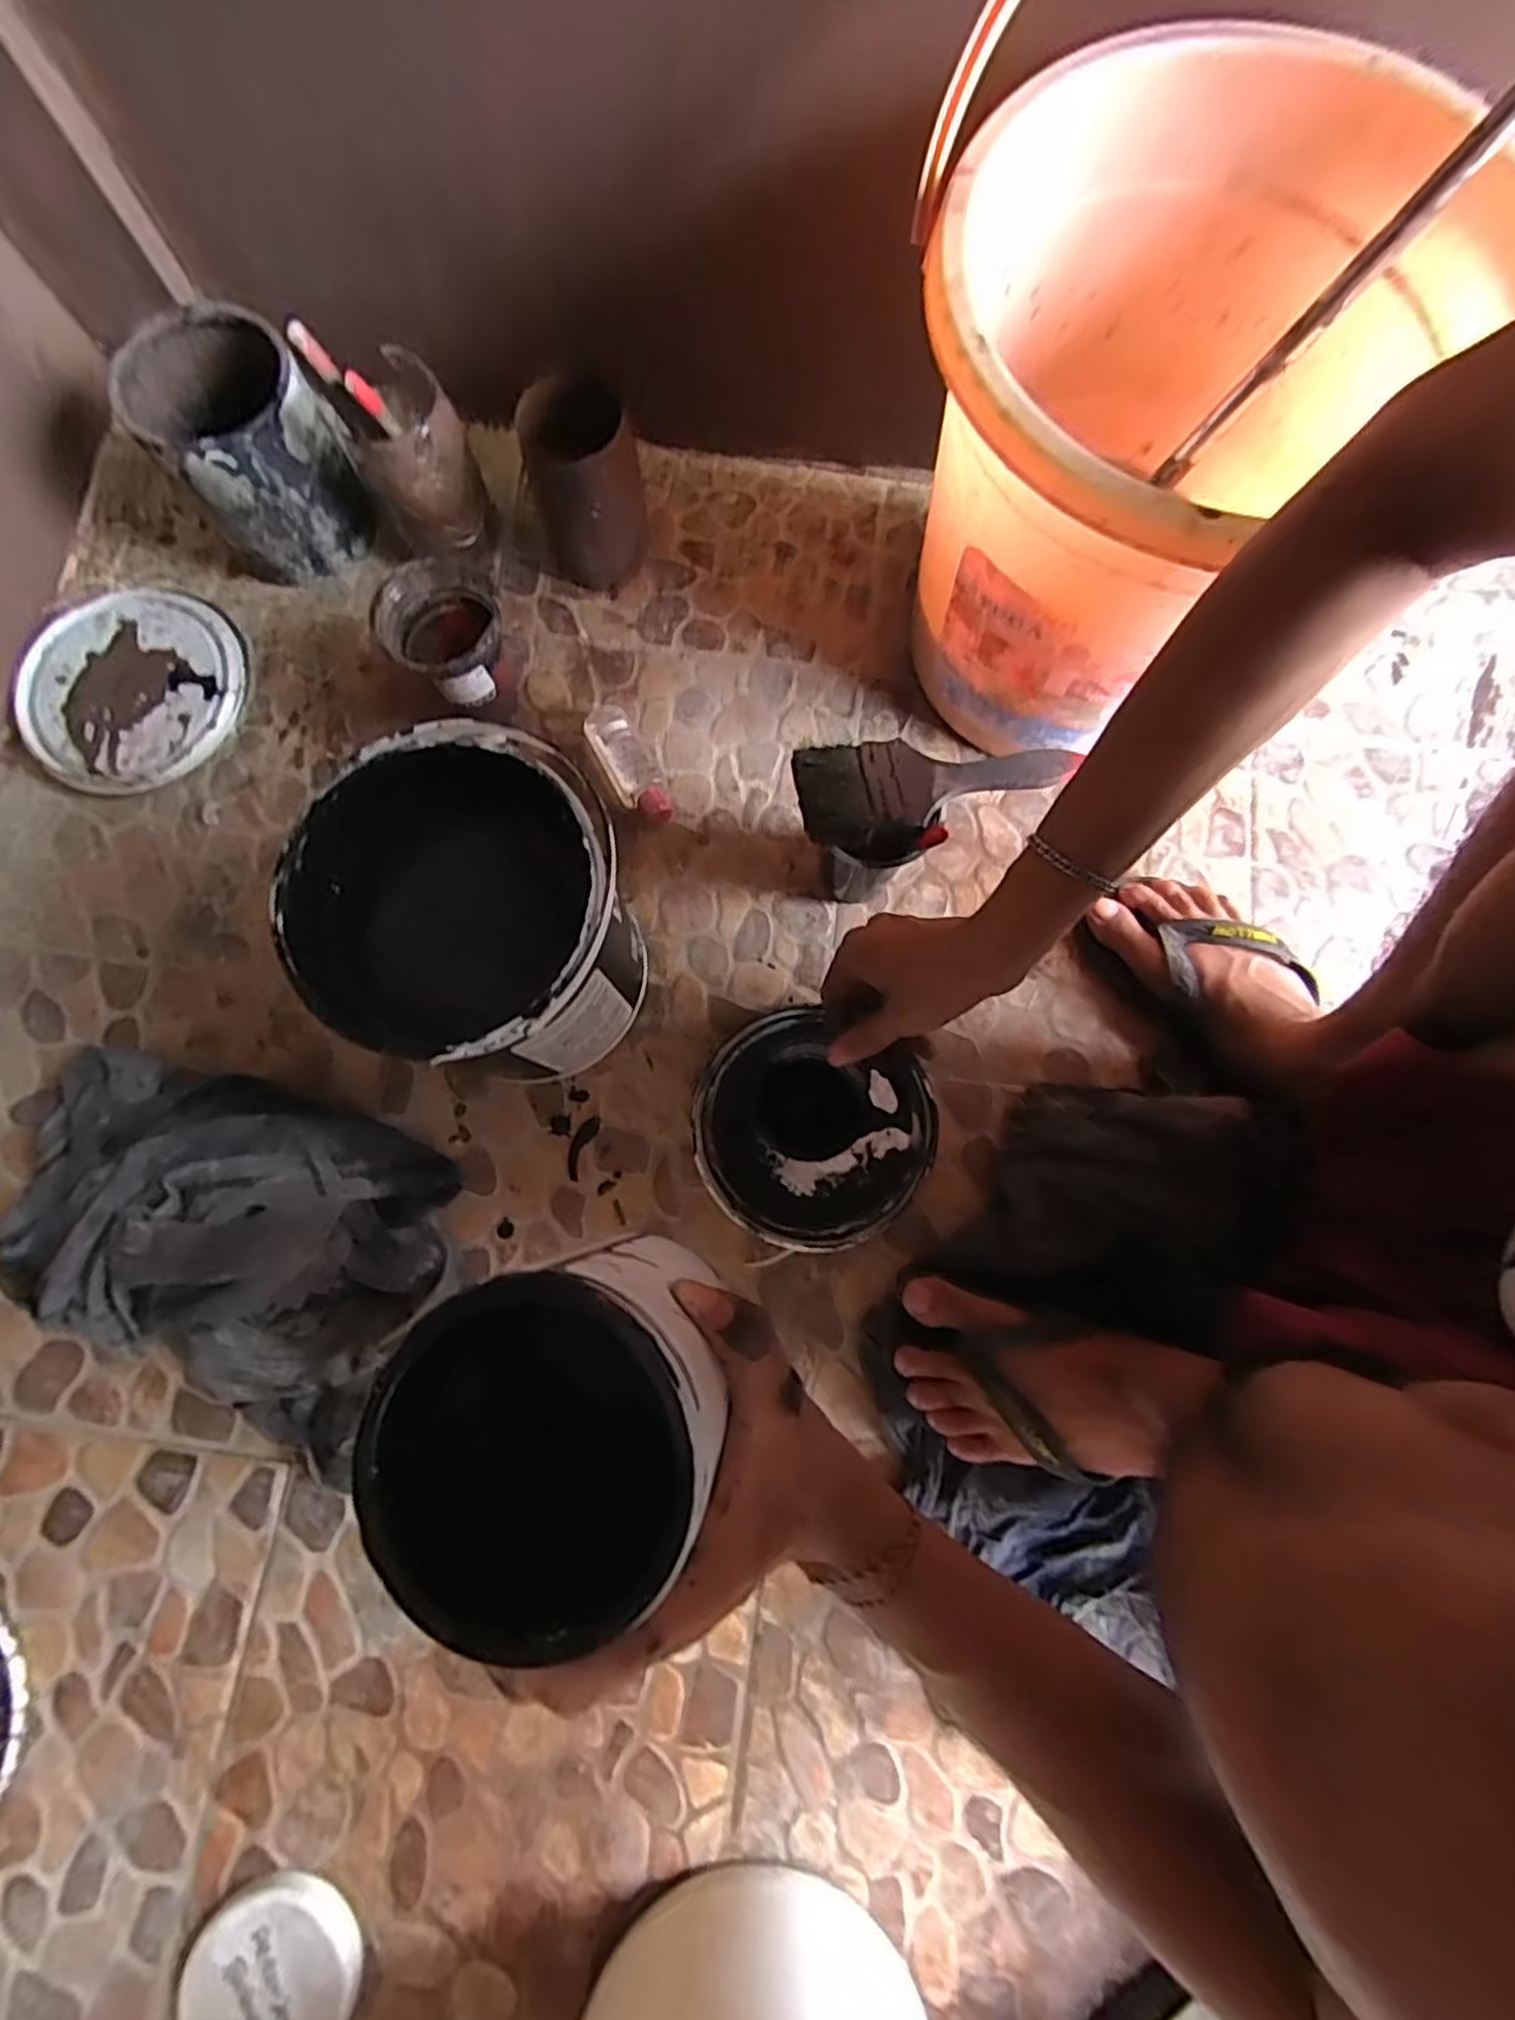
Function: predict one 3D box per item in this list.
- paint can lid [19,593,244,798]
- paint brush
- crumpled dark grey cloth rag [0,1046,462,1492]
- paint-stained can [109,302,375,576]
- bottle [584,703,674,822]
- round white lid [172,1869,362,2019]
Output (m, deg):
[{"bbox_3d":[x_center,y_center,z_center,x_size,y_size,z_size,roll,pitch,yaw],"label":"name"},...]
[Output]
[{"bbox_3d":[-0.521,-0.265,0.617,0.173,0.024,0.176,0,79,0],"label":"paint can lid"},{"bbox_3d":[0.116,-0.151,0.476,0.177,0.013,0.070,-10,79,-3],"label":"paint brush"},{"bbox_3d":[-0.369,0.154,0.493,0.321,0.100,0.214,23,79,4],"label":"crumpled dark grey cloth rag"},{"bbox_3d":[-0.409,-0.451,0.603,0.123,0.131,0.130,0,79,0],"label":"paint-stained can"},{"bbox_3d":[-0.106,-0.200,0.603,0.039,0.032,0.103,-27,80,-6],"label":"bottle"},{"bbox_3d":[-0.297,0.593,0.444,0.098,0.024,0.102,0,79,0],"label":"round white lid"}]

